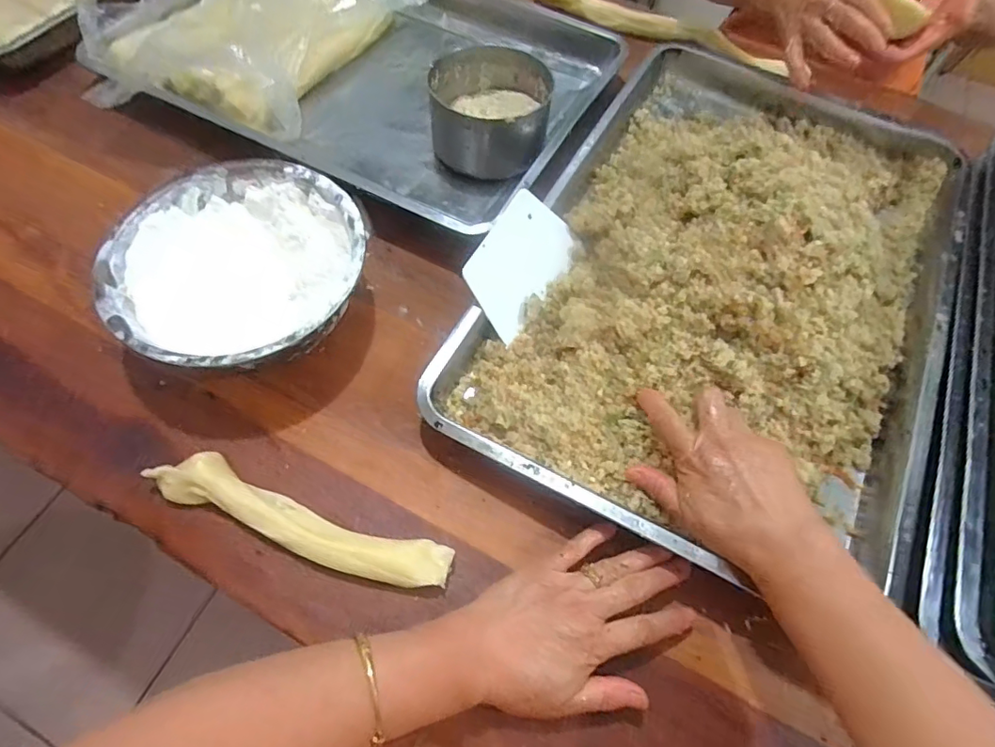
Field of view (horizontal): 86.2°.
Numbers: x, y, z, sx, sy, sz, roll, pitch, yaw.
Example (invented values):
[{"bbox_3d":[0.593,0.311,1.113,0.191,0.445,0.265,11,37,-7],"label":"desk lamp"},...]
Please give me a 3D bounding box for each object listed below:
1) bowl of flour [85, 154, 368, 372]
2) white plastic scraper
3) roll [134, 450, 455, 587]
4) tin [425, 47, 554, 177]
[{"bbox_3d":[-0.230,-0.093,0.502,0.212,0.100,0.216,1,62,-2],"label":"bowl of flour"},{"bbox_3d":[0.022,-0.111,0.520,0.005,0.091,0.141,4,50,51],"label":"white plastic scraper"},{"bbox_3d":[-0.159,0.120,0.430,0.251,0.030,0.045,20,63,8],"label":"roll"},{"bbox_3d":[-0.007,-0.301,0.623,0.131,0.082,0.133,1,62,-2],"label":"tin"}]

